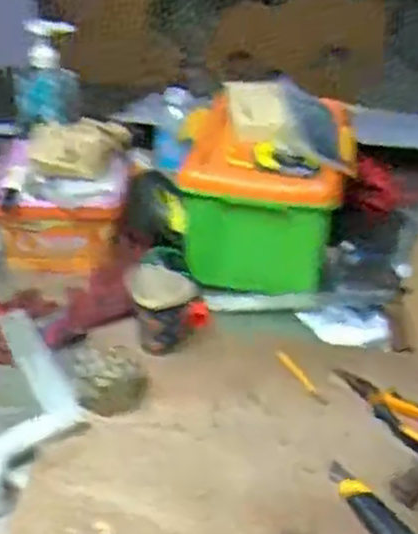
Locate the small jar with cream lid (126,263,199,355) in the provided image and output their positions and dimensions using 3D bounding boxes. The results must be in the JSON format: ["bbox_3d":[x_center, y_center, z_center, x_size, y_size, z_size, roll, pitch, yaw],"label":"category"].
[{"bbox_3d":[-0.059,0.052,1.013,0.081,0.101,0.090,-5,37,-7],"label":"small jar with cream lid"}]

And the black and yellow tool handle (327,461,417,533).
[{"bbox_3d":[0.170,0.248,0.798,0.040,0.032,0.167,-22,42,-27],"label":"black and yellow tool handle"}]

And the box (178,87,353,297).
[{"bbox_3d":[0.085,-0.109,1.165,0.233,0.187,0.253,2,37,2],"label":"box"}]

